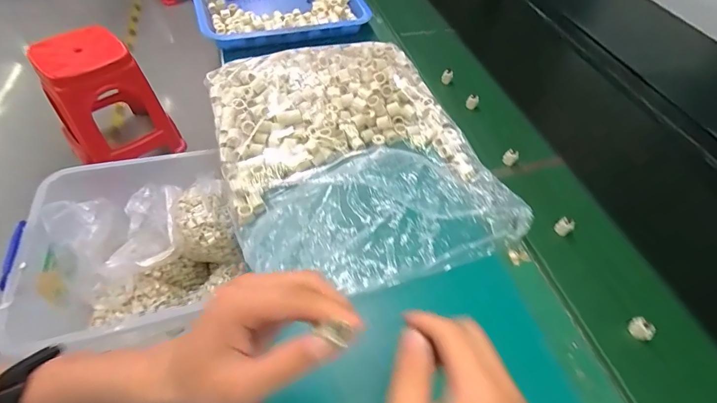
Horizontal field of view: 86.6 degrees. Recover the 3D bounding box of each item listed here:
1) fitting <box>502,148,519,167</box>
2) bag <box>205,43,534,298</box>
[{"bbox_3d":[0.234,-0.069,0.583,0.020,0.024,0.016,31,56,20],"label":"fitting"},{"bbox_3d":[-0.016,-0.081,0.545,0.335,0.071,0.417,-15,54,-16],"label":"bag"}]

